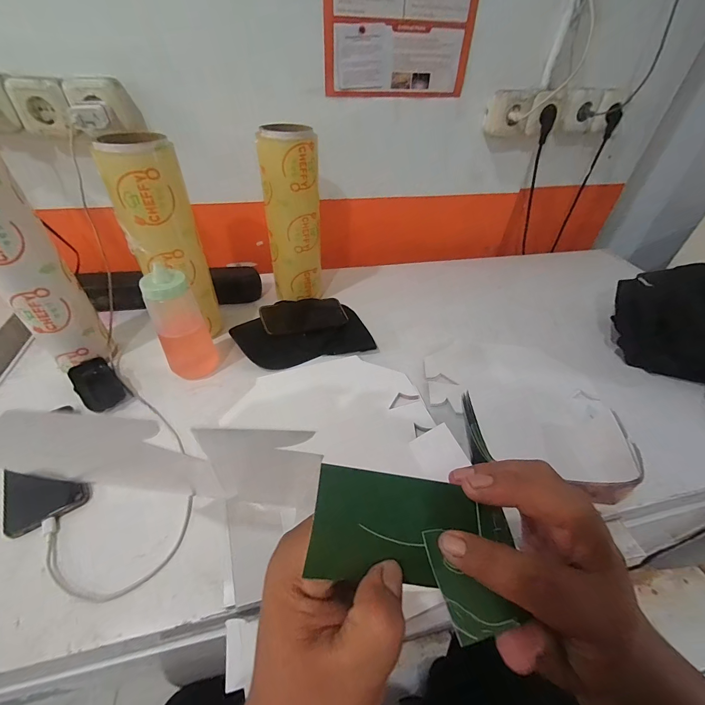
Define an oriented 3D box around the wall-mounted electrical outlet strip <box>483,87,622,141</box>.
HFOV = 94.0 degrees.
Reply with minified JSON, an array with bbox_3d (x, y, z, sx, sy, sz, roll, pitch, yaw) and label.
[{"bbox_3d":[0.450,-0.536,0.732,0.304,0.079,0.063,-11,45,-15],"label":"wall-mounted electrical outlet strip"}]

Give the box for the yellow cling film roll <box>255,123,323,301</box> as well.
[{"bbox_3d":[-0.107,-0.240,0.605,0.100,0.284,0.073,-6,43,-10],"label":"yellow cling film roll"}]

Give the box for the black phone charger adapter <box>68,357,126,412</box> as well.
[{"bbox_3d":[-0.391,0.049,0.505,0.104,0.017,0.050,36,53,28],"label":"black phone charger adapter"}]

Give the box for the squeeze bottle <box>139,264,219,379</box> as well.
[{"bbox_3d":[-0.253,-0.036,0.494,0.060,0.173,0.062,-6,45,-10],"label":"squeeze bottle"}]

